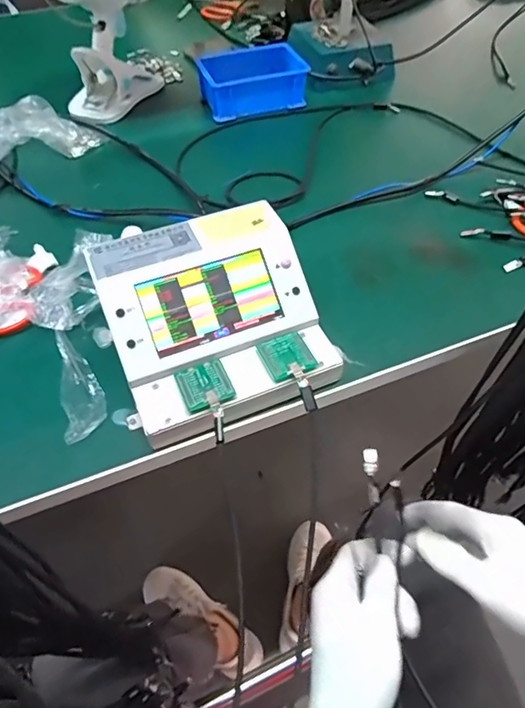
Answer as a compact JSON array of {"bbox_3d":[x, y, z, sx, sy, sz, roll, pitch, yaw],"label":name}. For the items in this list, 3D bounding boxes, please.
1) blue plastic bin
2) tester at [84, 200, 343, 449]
[{"bbox_3d":[-0.016,-0.394,0.719,0.148,0.050,0.100,-13,54,-9],"label":"blue plastic bin"},{"bbox_3d":[-0.040,-0.030,0.421,0.168,0.081,0.167,-17,55,-12],"label":"tester"}]

